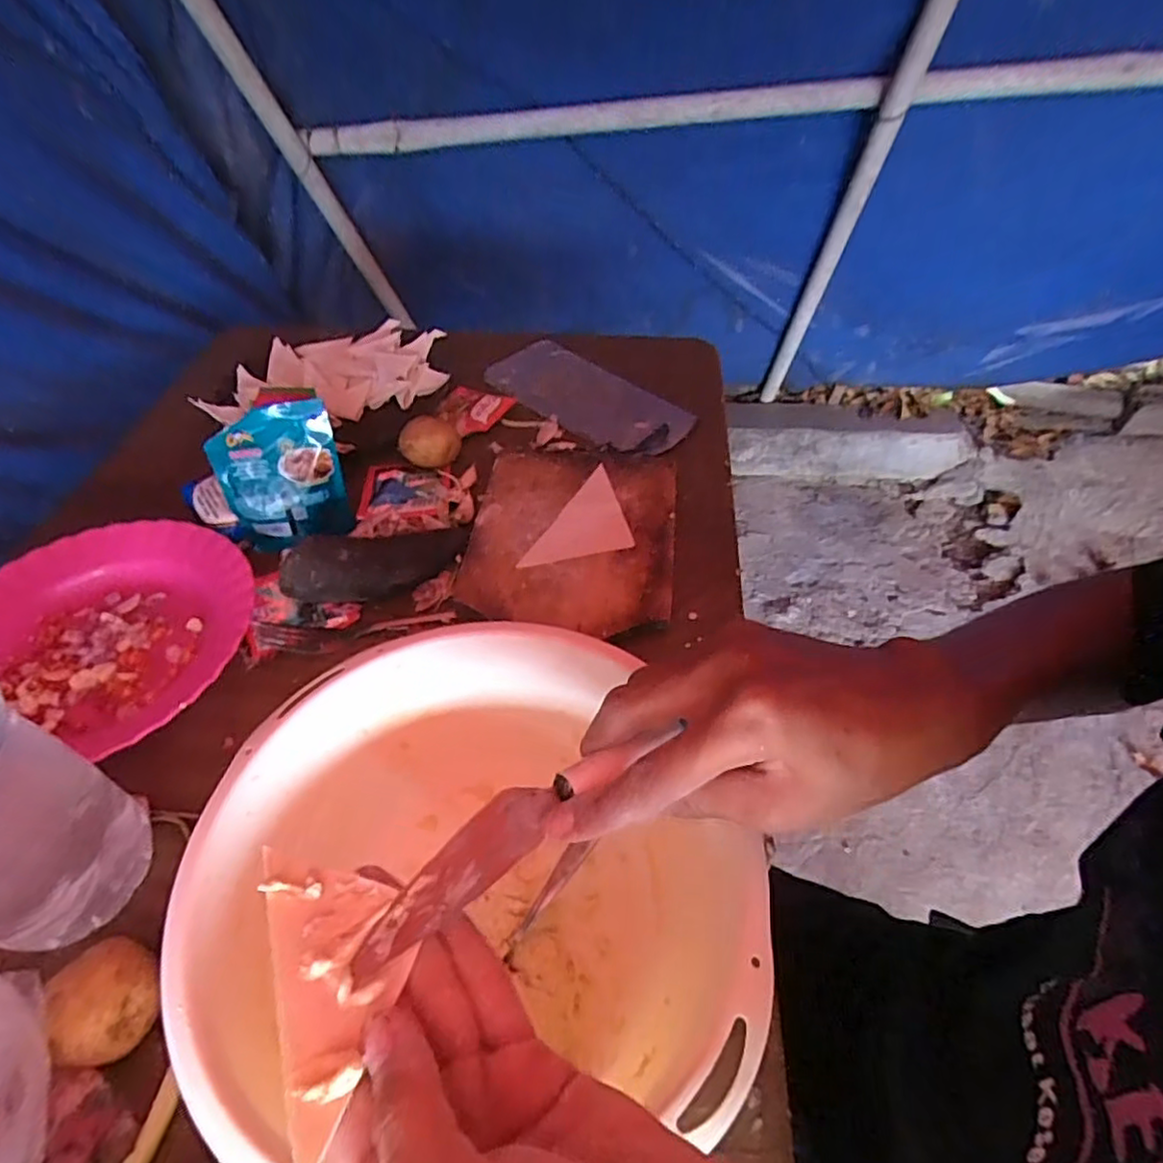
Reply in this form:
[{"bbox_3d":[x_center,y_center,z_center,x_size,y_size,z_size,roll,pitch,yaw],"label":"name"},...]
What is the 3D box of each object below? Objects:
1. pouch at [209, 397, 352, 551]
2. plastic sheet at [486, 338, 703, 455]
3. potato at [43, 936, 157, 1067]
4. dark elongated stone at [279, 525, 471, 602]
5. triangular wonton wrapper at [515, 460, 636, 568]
[{"bbox_3d":[-0.233,-0.081,0.516,0.092,0.109,0.017,-11,28,-4],"label":"pouch"},{"bbox_3d":[0.006,-0.194,0.676,0.104,0.009,0.233,-36,57,-27],"label":"plastic sheet"},{"bbox_3d":[-0.224,0.196,0.312,0.040,0.036,0.055,-25,52,-20],"label":"potato"},{"bbox_3d":[-0.152,-0.016,0.498,0.140,0.047,0.045,-18,50,-15],"label":"dark elongated stone"},{"bbox_3d":[-0.011,-0.054,0.545,0.090,0.005,0.092,-11,49,-9],"label":"triangular wonton wrapper"}]

